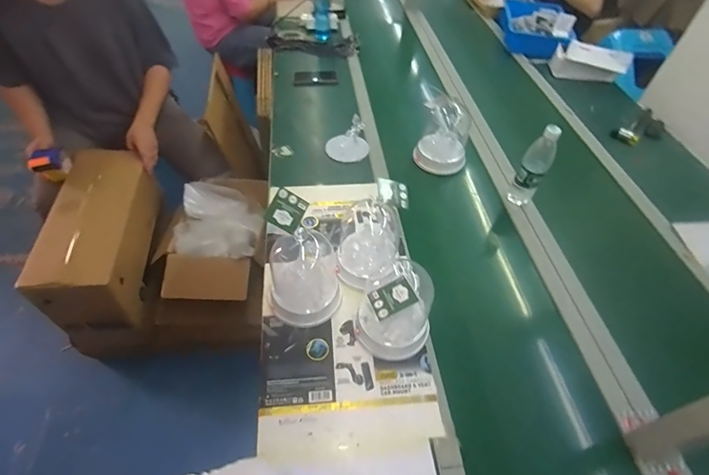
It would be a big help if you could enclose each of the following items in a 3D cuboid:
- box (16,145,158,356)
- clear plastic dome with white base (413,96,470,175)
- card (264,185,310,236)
[{"bbox_3d":[-0.775,-0.010,1.178,0.241,0.208,0.525,-3,51,-6],"label":"box"},{"bbox_3d":[0.262,-0.291,1.095,0.151,0.171,0.135,20,52,12],"label":"clear plastic dome with white base"},{"bbox_3d":[-0.123,-0.049,0.694,0.062,0.007,0.070,33,71,-21],"label":"card"}]

